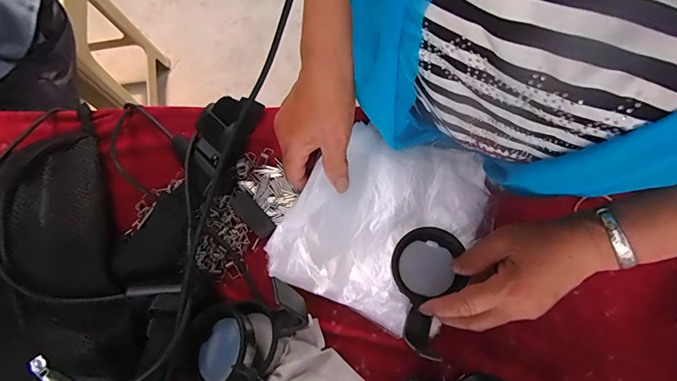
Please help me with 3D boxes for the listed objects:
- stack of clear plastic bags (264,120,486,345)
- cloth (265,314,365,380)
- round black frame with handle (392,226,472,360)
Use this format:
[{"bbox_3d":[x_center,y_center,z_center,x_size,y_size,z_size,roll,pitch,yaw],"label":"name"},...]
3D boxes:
[{"bbox_3d":[0.042,0.028,0.383,0.176,0.028,0.184,24,75,7],"label":"stack of clear plastic bags"},{"bbox_3d":[-0.028,0.160,0.334,0.066,0.052,0.068,-38,77,-10],"label":"cloth"},{"bbox_3d":[0.081,0.093,0.359,0.066,0.042,0.109,14,60,4],"label":"round black frame with handle"}]

